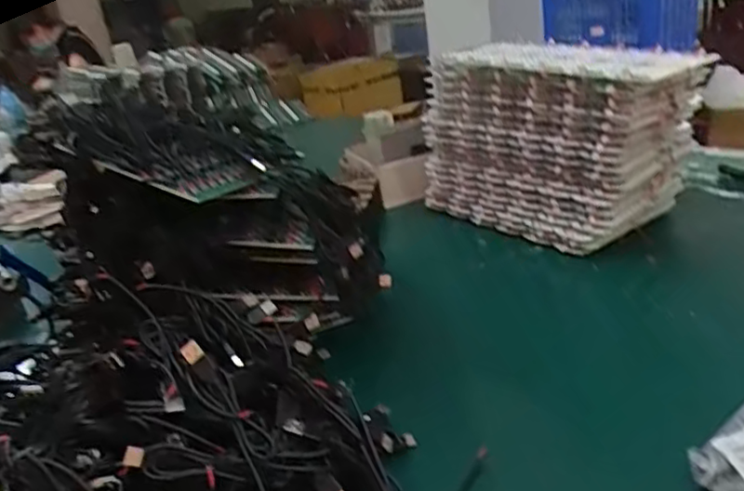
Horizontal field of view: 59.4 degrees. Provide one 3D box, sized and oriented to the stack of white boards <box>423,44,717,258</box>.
[{"bbox_3d":[0.233,-0.146,0.857,0.181,0.201,0.331,-26,28,-34],"label":"stack of white boards"}]

